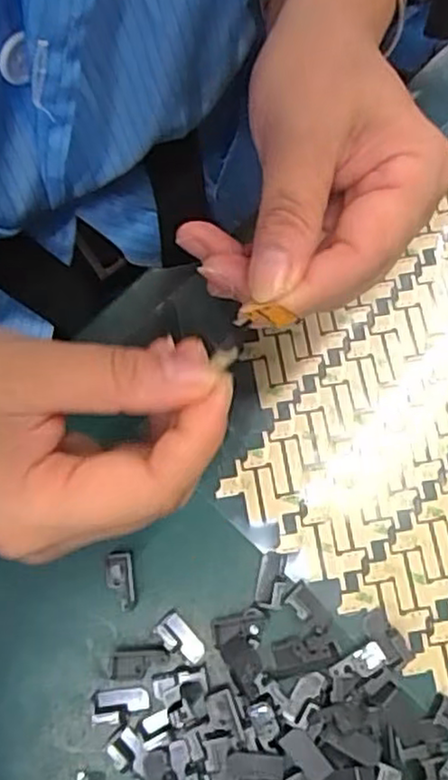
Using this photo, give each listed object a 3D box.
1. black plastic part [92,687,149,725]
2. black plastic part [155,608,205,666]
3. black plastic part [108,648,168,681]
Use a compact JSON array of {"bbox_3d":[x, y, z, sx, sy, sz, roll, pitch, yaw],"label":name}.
[{"bbox_3d":[-0.040,0.120,0.259,0.021,0.009,0.012,-6,76,-4],"label":"black plastic part"},{"bbox_3d":[-0.017,0.097,0.266,0.012,0.004,0.021,-43,81,-12],"label":"black plastic part"},{"bbox_3d":[-0.033,0.107,0.265,0.022,0.004,0.011,-3,76,-3],"label":"black plastic part"}]

